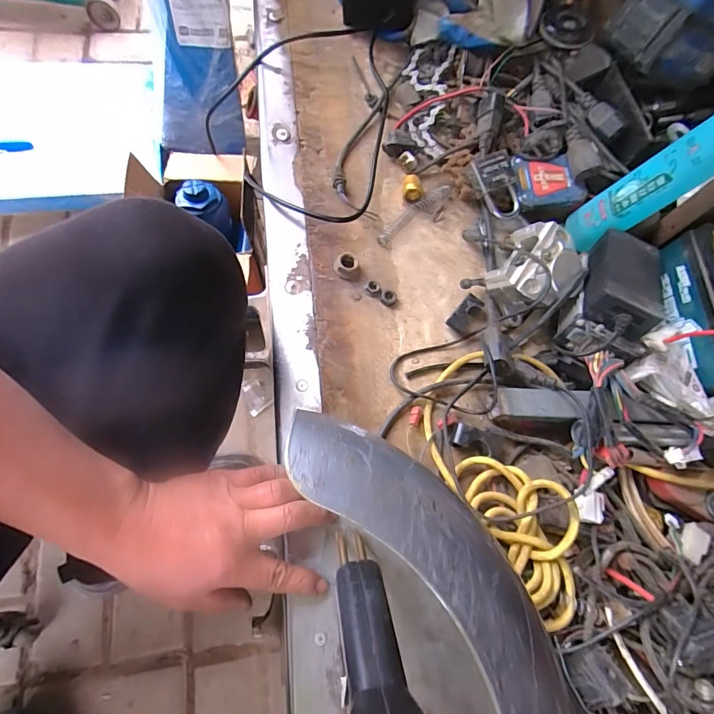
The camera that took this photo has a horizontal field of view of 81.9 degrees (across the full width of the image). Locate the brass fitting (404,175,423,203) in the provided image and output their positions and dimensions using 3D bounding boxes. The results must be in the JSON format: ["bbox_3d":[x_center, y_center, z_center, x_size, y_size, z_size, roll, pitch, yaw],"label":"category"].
[{"bbox_3d":[0.063,-0.187,0.459,0.022,0.015,0.025,7,70,-5],"label":"brass fitting"}]

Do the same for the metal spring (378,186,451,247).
[{"bbox_3d":[0.062,-0.160,0.454,0.113,0.011,0.020,-42,81,-19],"label":"metal spring"}]

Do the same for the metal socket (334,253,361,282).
[{"bbox_3d":[-0.010,-0.089,0.415,0.023,0.014,0.026,-18,74,-14],"label":"metal socket"}]

